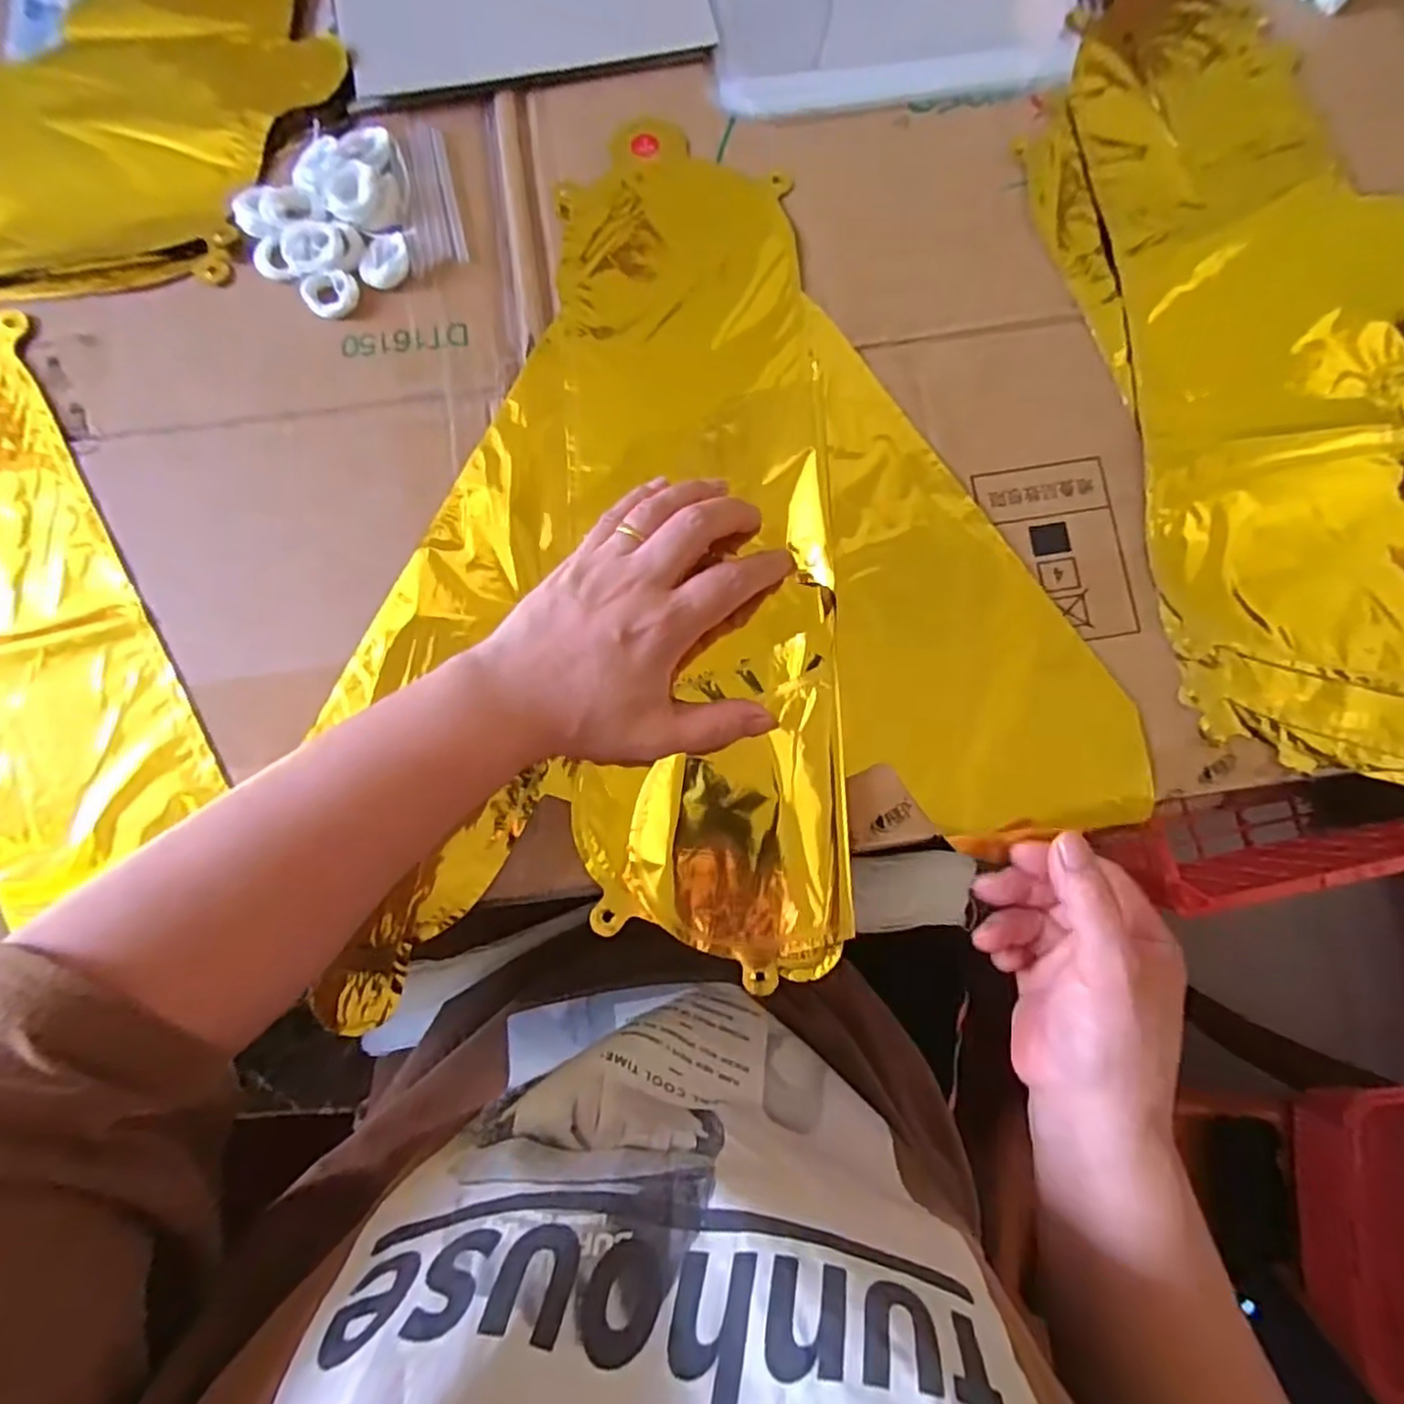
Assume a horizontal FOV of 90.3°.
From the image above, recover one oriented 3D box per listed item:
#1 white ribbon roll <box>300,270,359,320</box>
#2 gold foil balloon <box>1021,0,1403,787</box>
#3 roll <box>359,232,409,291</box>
[{"bbox_3d":[-0.187,-0.206,0.353,0.026,0.008,0.023,-20,82,-3],"label":"white ribbon roll"},{"bbox_3d":[0.307,-0.172,0.350,0.219,0.012,0.447,-11,82,-1],"label":"gold foil balloon"},{"bbox_3d":[-0.161,-0.227,0.357,0.022,0.004,0.031,17,82,3],"label":"roll"}]

